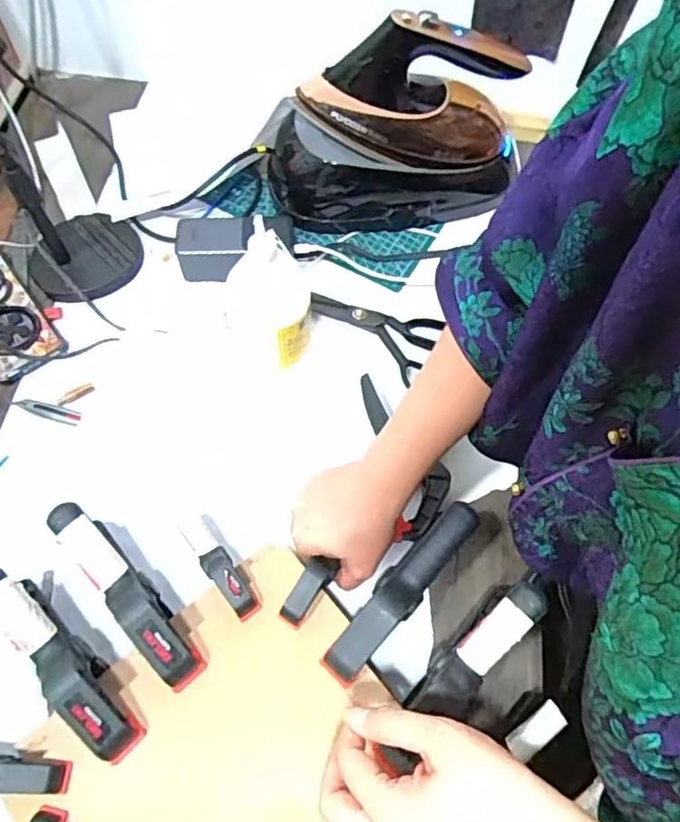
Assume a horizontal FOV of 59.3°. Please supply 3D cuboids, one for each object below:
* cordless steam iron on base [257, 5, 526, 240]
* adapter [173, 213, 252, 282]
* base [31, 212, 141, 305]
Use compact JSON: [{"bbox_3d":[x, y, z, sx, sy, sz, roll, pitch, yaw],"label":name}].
[{"bbox_3d":[0.068,-0.336,0.698,0.289,0.199,0.133,-7,65,-7],"label":"cordless steam iron on base"},{"bbox_3d":[-0.146,-0.188,0.706,0.089,0.049,0.063,-6,64,-6],"label":"adapter"},{"bbox_3d":[-0.307,-0.194,0.716,0.123,0.019,0.125,-22,67,-13],"label":"base"}]

